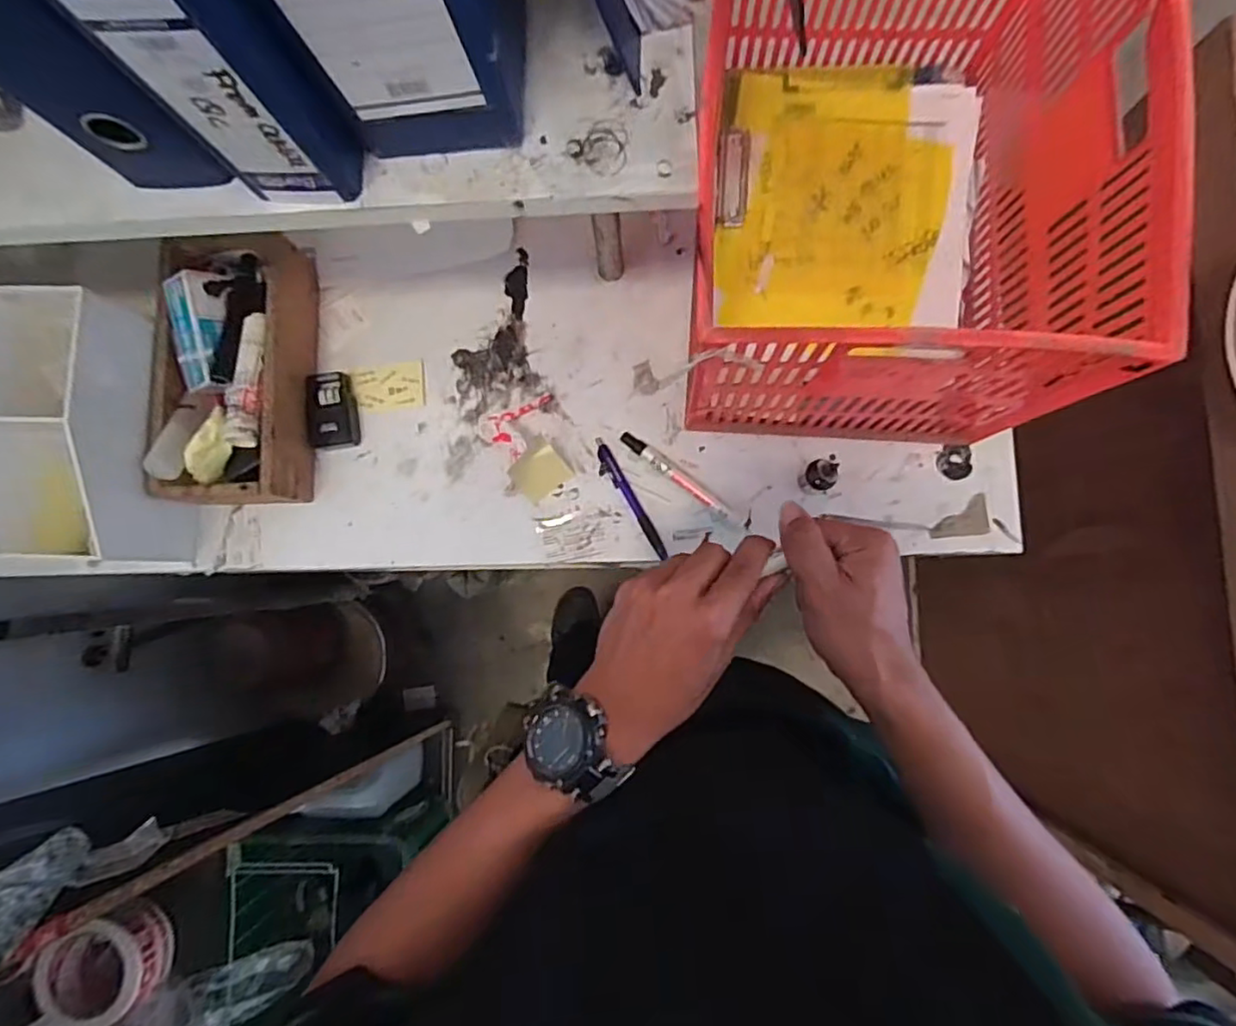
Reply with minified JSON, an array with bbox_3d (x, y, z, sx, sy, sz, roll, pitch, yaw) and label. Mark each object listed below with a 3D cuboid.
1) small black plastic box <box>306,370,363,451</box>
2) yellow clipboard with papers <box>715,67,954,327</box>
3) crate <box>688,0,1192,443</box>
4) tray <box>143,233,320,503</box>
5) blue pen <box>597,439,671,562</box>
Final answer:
[{"bbox_3d":[-0.286,-0.103,0.629,0.048,0.019,0.075,-2,85,3],"label":"small black plastic box"},{"bbox_3d":[0.204,-0.307,0.602,0.209,0.012,0.259,3,85,4],"label":"yellow clipboard with papers"},{"bbox_3d":[0.206,-0.276,0.490,0.278,0.221,0.381,4,85,4],"label":"crate"},{"bbox_3d":[-0.367,-0.138,0.603,0.118,0.092,0.261,0,85,3],"label":"tray"},{"bbox_3d":[0.012,-0.010,0.608,0.017,0.010,0.136,-32,84,0],"label":"blue pen"}]

